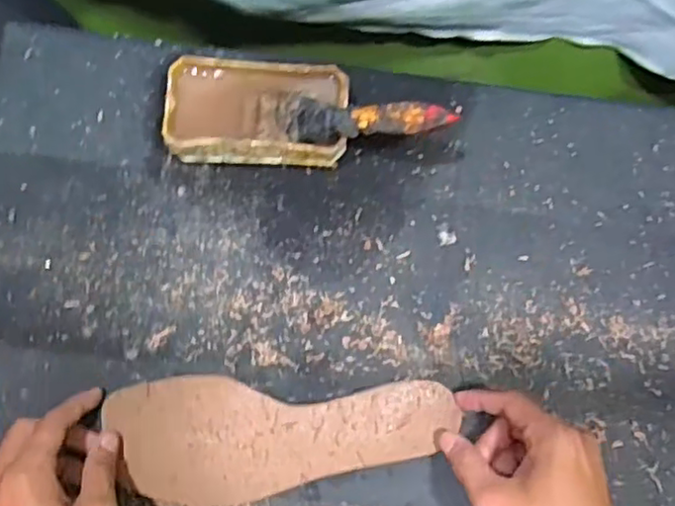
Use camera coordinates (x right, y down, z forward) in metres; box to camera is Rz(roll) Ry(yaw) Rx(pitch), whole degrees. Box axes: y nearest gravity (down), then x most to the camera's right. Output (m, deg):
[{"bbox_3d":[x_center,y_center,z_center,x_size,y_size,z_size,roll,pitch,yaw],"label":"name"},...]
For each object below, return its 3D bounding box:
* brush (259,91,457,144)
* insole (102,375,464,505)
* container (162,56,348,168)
[{"bbox_3d":[0.009,-0.091,0.440,0.142,0.016,0.032,6,80,26],"label":"brush"},{"bbox_3d":[-0.036,0.126,0.448,0.231,0.009,0.081,-2,81,-4],"label":"insole"},{"bbox_3d":[-0.054,-0.099,0.472,0.132,0.048,0.075,2,81,-2],"label":"container"}]

